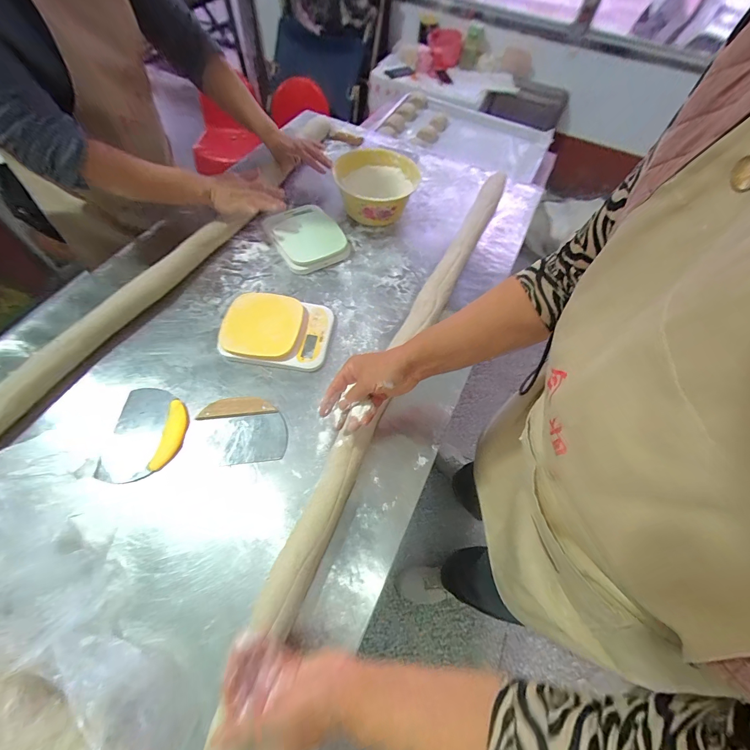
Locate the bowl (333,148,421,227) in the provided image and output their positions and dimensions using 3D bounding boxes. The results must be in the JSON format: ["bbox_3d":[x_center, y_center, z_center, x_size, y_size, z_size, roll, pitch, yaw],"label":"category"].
[{"bbox_3d":[0.002,-0.460,0.822,0.196,0.098,0.194,2,62,-3],"label":"bowl"}]

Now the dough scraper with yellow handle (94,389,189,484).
[{"bbox_3d":[-0.372,0.096,0.542,0.114,0.016,0.154,8,62,1],"label":"dough scraper with yellow handle"}]

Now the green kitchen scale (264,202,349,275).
[{"bbox_3d":[-0.161,-0.327,0.771,0.156,0.037,0.201,-29,67,-18],"label":"green kitchen scale"}]

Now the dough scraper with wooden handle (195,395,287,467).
[{"bbox_3d":[-0.219,0.088,0.553,0.136,0.017,0.115,-5,62,-6],"label":"dough scraper with wooden handle"}]

